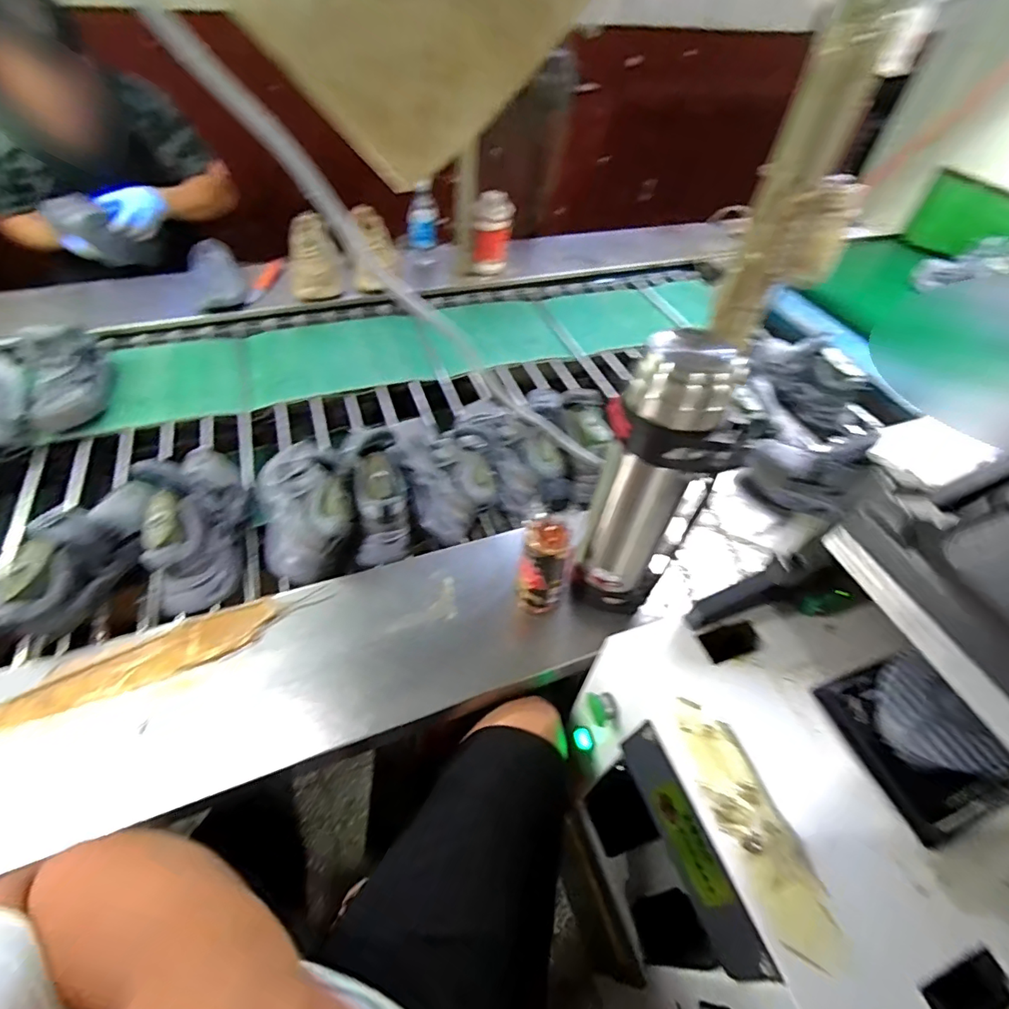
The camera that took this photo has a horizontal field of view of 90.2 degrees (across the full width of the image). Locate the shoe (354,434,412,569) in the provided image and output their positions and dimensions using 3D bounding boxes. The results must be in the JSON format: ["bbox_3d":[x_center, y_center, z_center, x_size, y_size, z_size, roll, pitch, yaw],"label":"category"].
[{"bbox_3d":[-0.194,-0.012,0.782,0.087,0.091,0.209,-6,80,-9],"label":"shoe"}]

